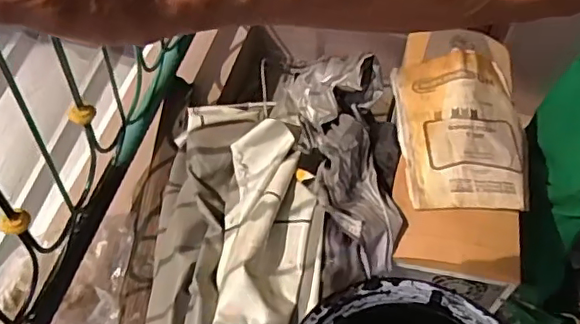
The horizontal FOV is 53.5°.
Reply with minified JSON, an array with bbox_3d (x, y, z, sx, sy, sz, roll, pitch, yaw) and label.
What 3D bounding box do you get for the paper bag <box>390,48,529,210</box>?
[{"bbox_3d":[0.272,-0.062,0.906,0.192,0.024,0.296,3,54,-2],"label":"paper bag"}]

